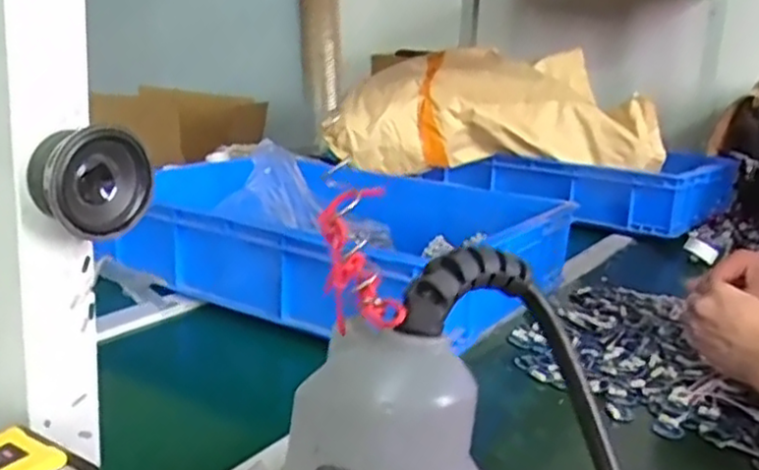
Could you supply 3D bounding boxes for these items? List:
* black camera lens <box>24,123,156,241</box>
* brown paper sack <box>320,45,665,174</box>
[{"bbox_3d":[-0.136,-0.027,0.338,0.052,0.049,0.028,-9,19,-39],"label":"black camera lens"},{"bbox_3d":[0.268,-0.276,1.607,0.702,0.240,0.351,7,15,10],"label":"brown paper sack"}]

